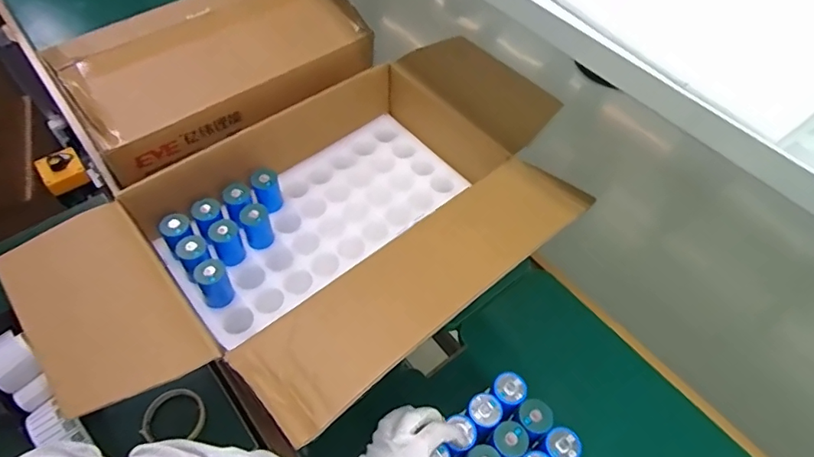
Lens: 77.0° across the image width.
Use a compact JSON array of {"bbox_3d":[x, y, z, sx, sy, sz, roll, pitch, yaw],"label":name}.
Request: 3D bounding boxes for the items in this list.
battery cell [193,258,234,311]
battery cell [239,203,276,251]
[{"bbox_3d":[-0.264,0.073,0.699,0.041,0.071,0.042,1,55,-2],"label":"battery cell"},{"bbox_3d":[-0.223,-0.004,0.766,0.042,0.061,0.044,-15,57,-13],"label":"battery cell"}]

